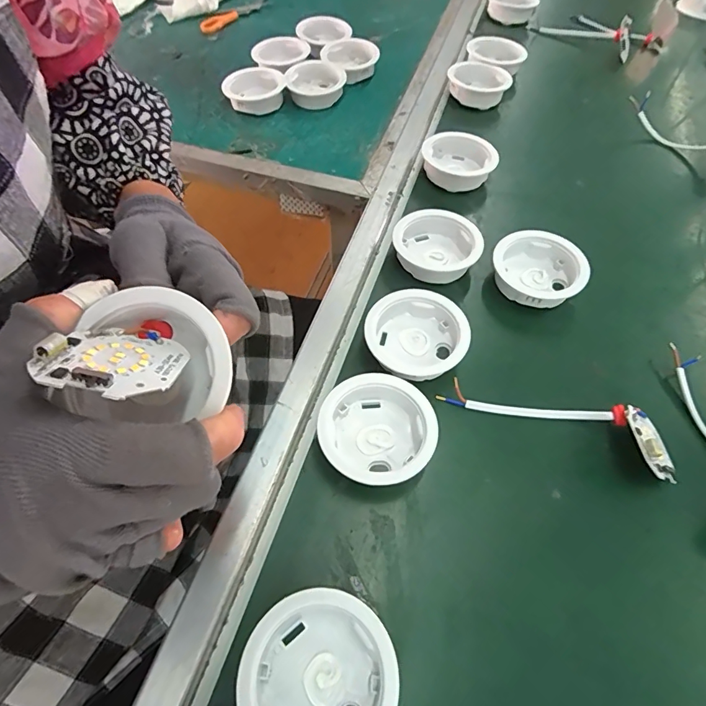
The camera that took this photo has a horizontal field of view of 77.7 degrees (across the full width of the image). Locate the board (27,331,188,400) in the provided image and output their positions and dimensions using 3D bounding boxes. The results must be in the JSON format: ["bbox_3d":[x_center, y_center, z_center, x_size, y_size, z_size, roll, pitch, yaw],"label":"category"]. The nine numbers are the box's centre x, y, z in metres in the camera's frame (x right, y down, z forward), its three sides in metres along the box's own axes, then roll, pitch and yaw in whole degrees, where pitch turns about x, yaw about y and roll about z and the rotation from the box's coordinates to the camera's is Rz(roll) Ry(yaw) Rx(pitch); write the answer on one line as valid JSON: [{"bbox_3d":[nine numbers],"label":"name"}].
[{"bbox_3d":[-0.089,0.002,0.166,0.045,0.004,0.042,13,27,-8],"label":"board"}]

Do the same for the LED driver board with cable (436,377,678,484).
[{"bbox_3d":[0.136,0.037,0.290,0.145,0.028,0.042,22,59,14],"label":"LED driver board with cable"}]

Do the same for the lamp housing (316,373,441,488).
[{"bbox_3d":[0.015,0.051,0.279,0.071,0.026,0.069,0,56,-1],"label":"lamp housing"}]

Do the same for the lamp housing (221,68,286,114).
[{"bbox_3d":[-0.115,-0.307,0.517,0.062,0.024,0.066,0,56,-1],"label":"lamp housing"}]

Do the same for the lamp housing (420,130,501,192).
[{"bbox_3d":[0.104,-0.190,0.437,0.070,0.029,0.056,9,57,5],"label":"lamp housing"}]

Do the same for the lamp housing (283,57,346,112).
[{"bbox_3d":[-0.045,-0.325,0.530,0.068,0.025,0.068,-3,56,-2],"label":"lamp housing"}]

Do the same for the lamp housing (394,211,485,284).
[{"bbox_3d":[0.070,-0.088,0.370,0.068,0.027,0.065,0,56,-1],"label":"lamp housing"}]

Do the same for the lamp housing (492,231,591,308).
[{"bbox_3d":[0.150,-0.066,0.362,0.071,0.031,0.066,0,56,-1],"label":"lamp housing"}]

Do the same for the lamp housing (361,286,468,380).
[{"bbox_3d":[0.044,-0.012,0.320,0.070,0.025,0.065,0,56,-1],"label":"lamp housing"}]

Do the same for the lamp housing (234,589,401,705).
[{"bbox_3d":[-0.016,0.156,0.211,0.072,0.023,0.070,0,56,-1],"label":"lamp housing"}]

